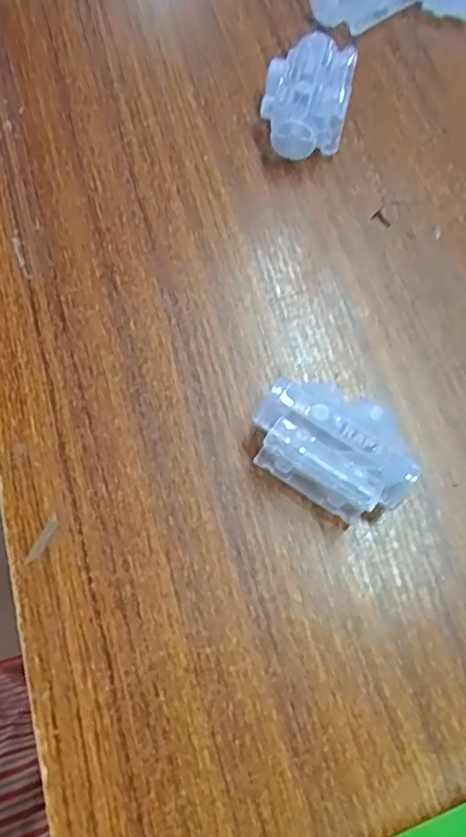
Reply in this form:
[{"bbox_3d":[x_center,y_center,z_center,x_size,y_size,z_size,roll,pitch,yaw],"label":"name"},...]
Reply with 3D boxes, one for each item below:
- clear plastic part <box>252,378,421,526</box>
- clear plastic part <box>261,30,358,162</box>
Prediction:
[{"bbox_3d":[0.044,0.010,0.259,0.067,0.029,0.045,33,70,9],"label":"clear plastic part"},{"bbox_3d":[0.039,-0.172,0.330,0.043,0.029,0.064,14,69,1],"label":"clear plastic part"}]

